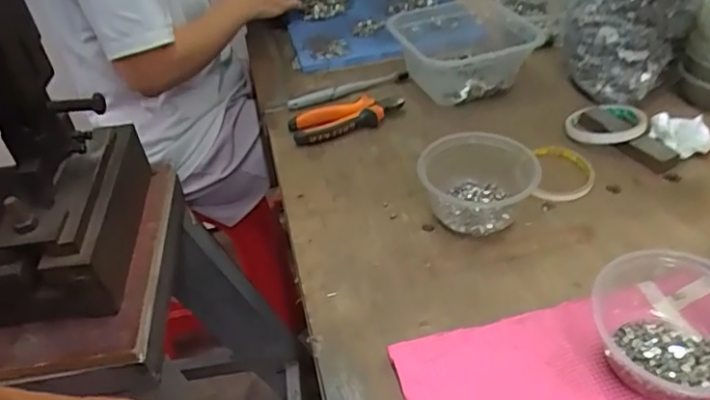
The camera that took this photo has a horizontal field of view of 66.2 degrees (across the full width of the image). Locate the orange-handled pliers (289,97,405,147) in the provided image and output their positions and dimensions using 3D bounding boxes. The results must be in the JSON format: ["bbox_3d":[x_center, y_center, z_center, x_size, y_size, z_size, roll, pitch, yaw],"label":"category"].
[{"bbox_3d":[-0.008,-0.107,0.716,0.154,0.032,0.055,-20,43,-15],"label":"orange-handled pliers"}]

